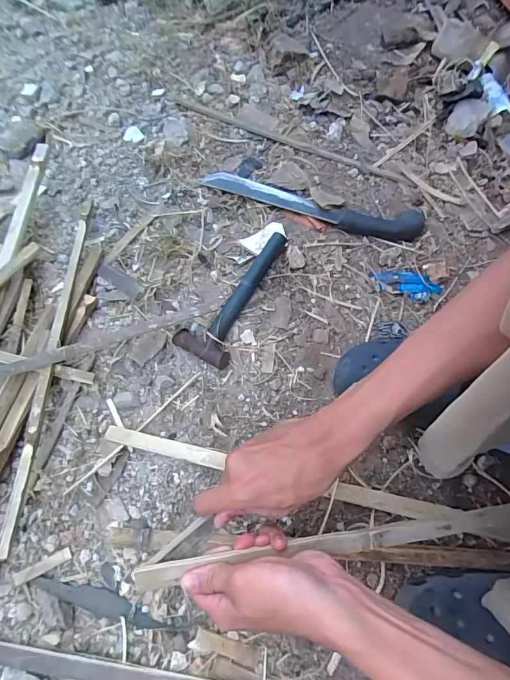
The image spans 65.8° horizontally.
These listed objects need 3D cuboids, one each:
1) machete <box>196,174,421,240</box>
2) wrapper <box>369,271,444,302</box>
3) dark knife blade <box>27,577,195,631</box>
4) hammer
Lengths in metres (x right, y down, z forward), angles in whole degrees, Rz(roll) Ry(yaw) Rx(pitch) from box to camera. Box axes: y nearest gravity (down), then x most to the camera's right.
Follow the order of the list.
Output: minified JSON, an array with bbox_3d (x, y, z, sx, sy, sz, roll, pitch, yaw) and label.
[{"bbox_3d":[0.097,-0.244,0.693,0.382,0.027,0.069,18,65,7],"label":"machete"},{"bbox_3d":[0.244,-0.091,0.638,0.111,0.006,0.047,18,65,7],"label":"wrapper"},{"bbox_3d":[-0.163,0.296,0.441,0.178,0.007,0.025,11,65,4],"label":"dark knife blade"},{"bbox_3d":[-0.038,-0.074,0.590,0.085,0.048,0.217,23,66,9],"label":"hammer"}]

